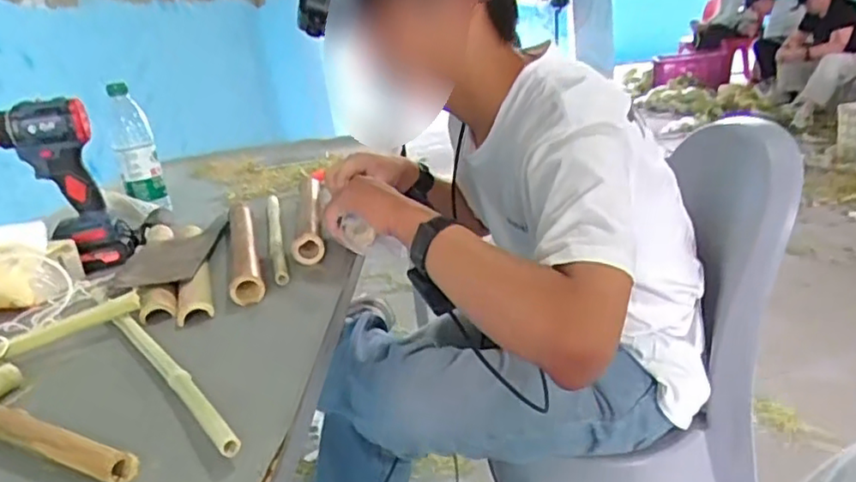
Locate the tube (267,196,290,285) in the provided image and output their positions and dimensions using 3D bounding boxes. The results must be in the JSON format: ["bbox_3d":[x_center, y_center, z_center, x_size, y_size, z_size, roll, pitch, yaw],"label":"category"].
[{"bbox_3d":[-0.210,-0.013,0.878,0.020,0.016,0.374,-12,19,-11],"label":"tube"}]

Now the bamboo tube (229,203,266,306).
[{"bbox_3d":[-0.230,0.007,0.795,0.033,0.033,0.289,-12,22,-14],"label":"bamboo tube"}]

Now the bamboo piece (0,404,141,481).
[{"bbox_3d":[-0.290,0.140,0.462,0.217,0.025,0.023,4,22,29],"label":"bamboo piece"}]

